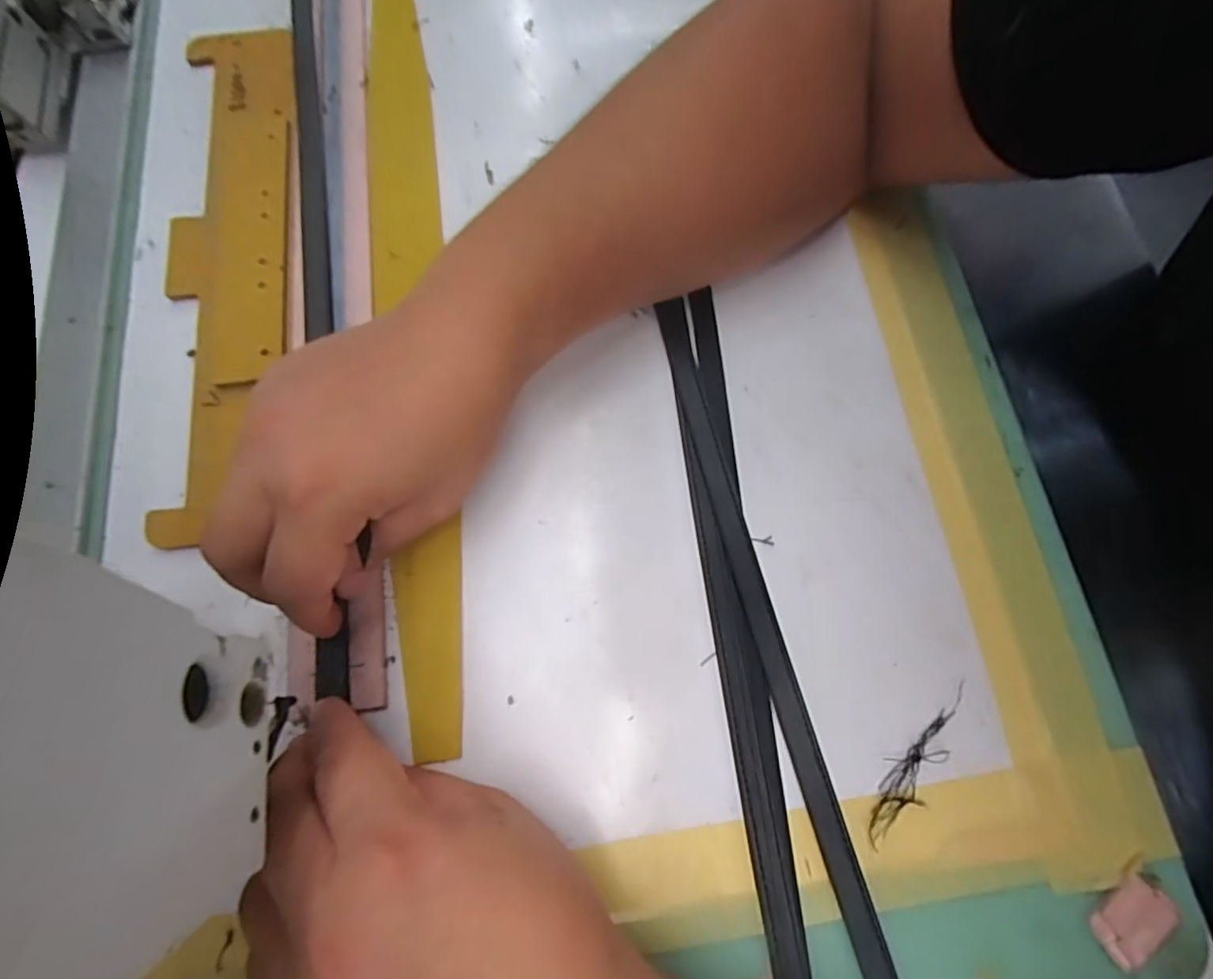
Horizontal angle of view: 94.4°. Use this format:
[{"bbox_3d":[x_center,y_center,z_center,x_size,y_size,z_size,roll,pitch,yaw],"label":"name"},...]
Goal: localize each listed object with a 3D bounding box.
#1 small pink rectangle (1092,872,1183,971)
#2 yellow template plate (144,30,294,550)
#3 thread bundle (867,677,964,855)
[{"bbox_3d":[0.202,0.165,0.216,0.031,0.006,0.019,-40,78,-11],"label":"small pink rectangle"},{"bbox_3d":[-0.206,-0.131,0.306,0.065,0.008,0.317,-7,74,-2],"label":"yellow template plate"},{"bbox_3d":[0.130,0.114,0.234,0.017,0.004,0.074,42,78,11],"label":"thread bundle"}]

